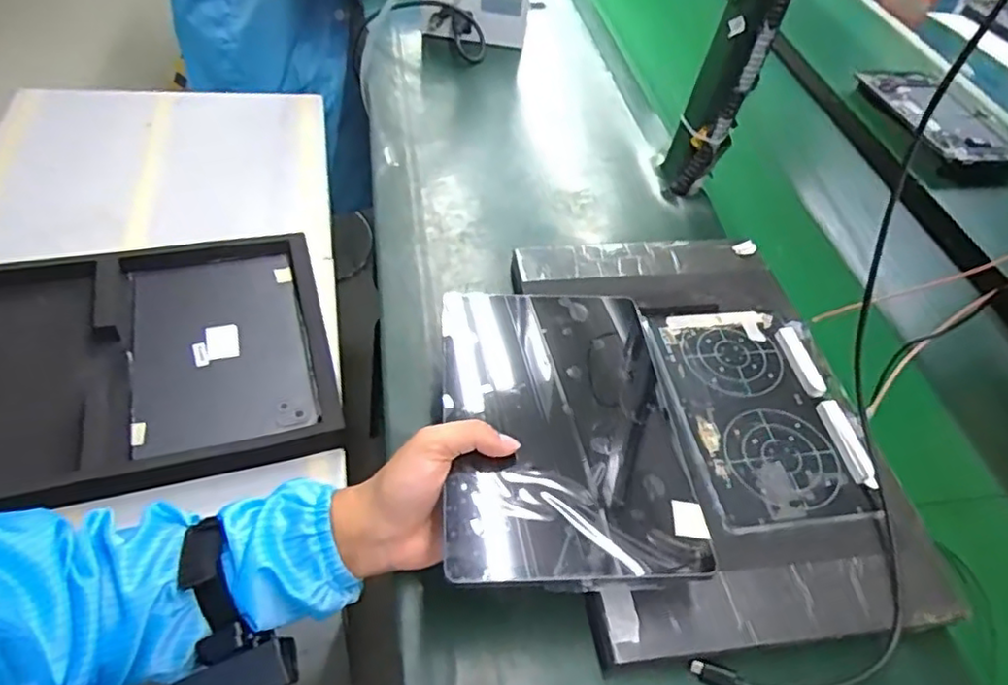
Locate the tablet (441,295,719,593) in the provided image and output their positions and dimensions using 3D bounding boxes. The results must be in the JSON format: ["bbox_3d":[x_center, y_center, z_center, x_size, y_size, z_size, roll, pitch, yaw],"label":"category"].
[{"bbox_3d":[0.040,0.052,0.469,0.162,0.009,0.247,1,45,-5],"label":"tablet"}]

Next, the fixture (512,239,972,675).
[{"bbox_3d":[0.167,0.046,0.550,0.267,0.040,0.393,-2,50,-11],"label":"fixture"}]

